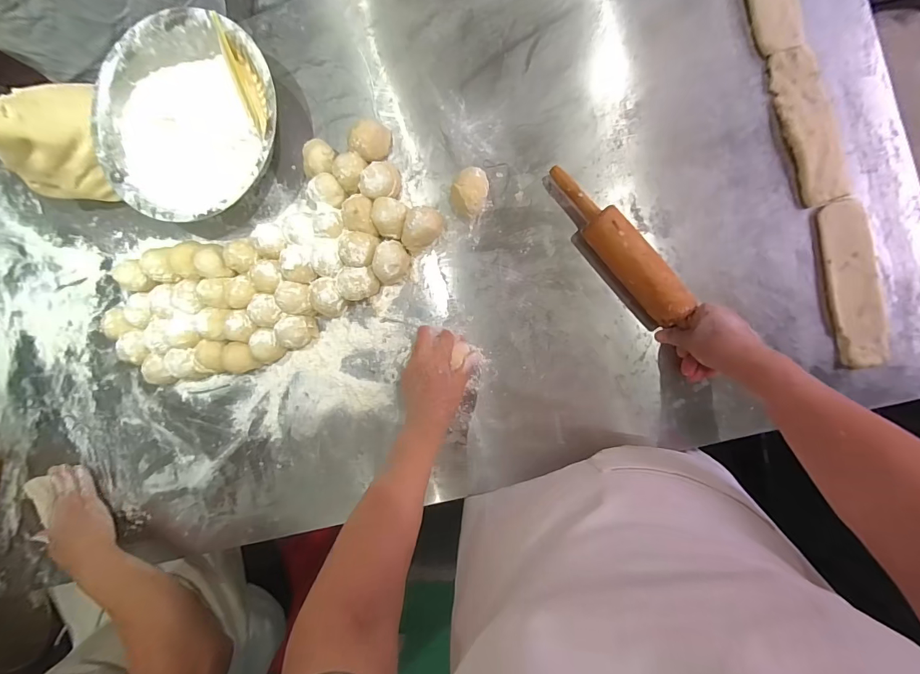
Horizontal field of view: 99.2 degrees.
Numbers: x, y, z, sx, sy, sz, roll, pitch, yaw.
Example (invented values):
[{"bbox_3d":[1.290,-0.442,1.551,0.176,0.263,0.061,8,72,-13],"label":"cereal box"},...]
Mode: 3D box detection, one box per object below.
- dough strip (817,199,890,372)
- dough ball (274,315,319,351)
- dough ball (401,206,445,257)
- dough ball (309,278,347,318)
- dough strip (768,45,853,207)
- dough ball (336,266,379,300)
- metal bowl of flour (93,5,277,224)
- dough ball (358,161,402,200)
[{"bbox_3d":[0.496,-0.065,0.490,0.058,0.016,0.205,-10,91,10],"label":"dough strip"},{"bbox_3d":[-0.242,-0.008,0.586,0.052,0.049,0.046,-18,90,10],"label":"dough ball"},{"bbox_3d":[-0.055,-0.149,0.547,0.046,0.053,0.064,22,96,8],"label":"dough ball"},{"bbox_3d":[-0.192,-0.059,0.575,0.048,0.050,0.053,-27,88,10],"label":"dough ball"},{"bbox_3d":[0.439,-0.266,0.491,0.053,0.015,0.193,-17,90,10],"label":"dough strip"},{"bbox_3d":[-0.146,-0.076,0.567,0.053,0.050,0.046,2,93,9],"label":"dough ball"},{"bbox_3d":[-0.380,-0.305,0.578,0.271,0.086,0.271,0,93,9],"label":"metal bowl of flour"},{"bbox_3d":[-0.112,-0.219,0.556,0.049,0.053,0.048,0,93,9],"label":"dough ball"}]

